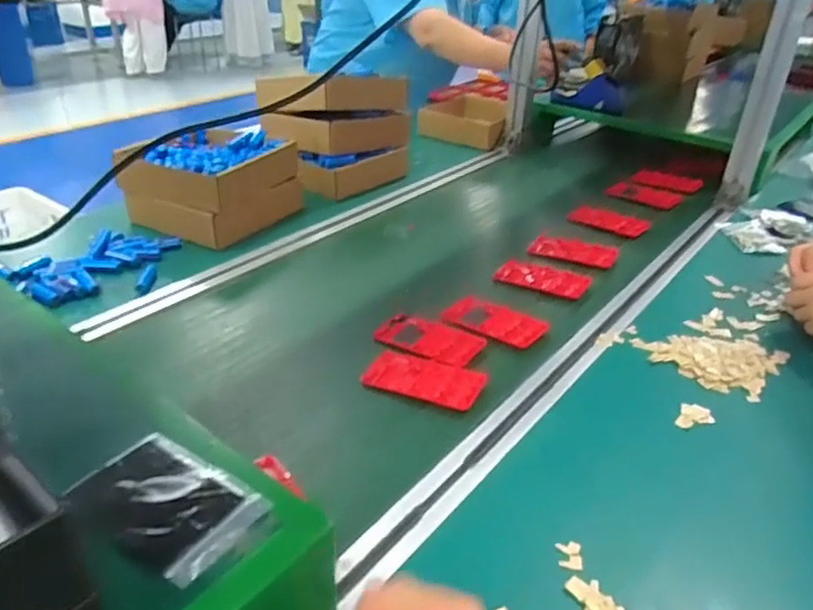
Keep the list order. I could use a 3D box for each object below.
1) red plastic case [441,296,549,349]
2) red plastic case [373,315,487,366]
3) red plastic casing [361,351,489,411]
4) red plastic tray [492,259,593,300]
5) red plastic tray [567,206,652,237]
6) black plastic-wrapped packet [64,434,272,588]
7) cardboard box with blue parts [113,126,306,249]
[{"bbox_3d":[0.107,0.020,0.779,0.118,0.008,0.069,22,37,30],"label":"red plastic case"},{"bbox_3d":[0.026,0.039,0.743,0.121,0.004,0.065,18,35,25],"label":"red plastic case"},{"bbox_3d":[0.019,0.077,0.679,0.122,0.006,0.067,12,33,17],"label":"red plastic casing"},{"bbox_3d":[0.187,-0.040,0.882,0.123,0.010,0.062,15,34,22],"label":"red plastic tray"},{"bbox_3d":[0.328,-0.139,1.045,0.058,0.016,0.127,-26,41,-37],"label":"red plastic tray"},{"bbox_3d":[-0.146,0.118,0.390,0.105,0.013,0.074,19,35,27],"label":"black plastic-wrapped packet"},{"bbox_3d":[-0.296,-0.187,0.991,0.189,0.112,0.197,14,33,20],"label":"cardboard box with blue parts"}]

